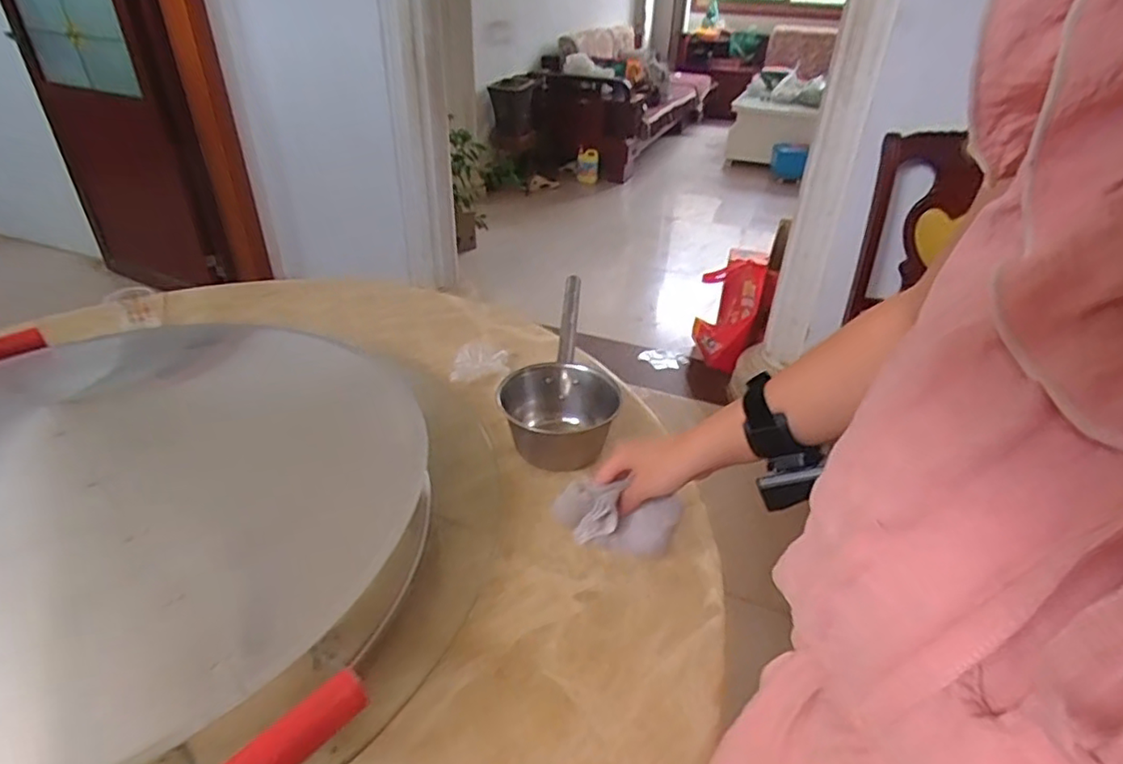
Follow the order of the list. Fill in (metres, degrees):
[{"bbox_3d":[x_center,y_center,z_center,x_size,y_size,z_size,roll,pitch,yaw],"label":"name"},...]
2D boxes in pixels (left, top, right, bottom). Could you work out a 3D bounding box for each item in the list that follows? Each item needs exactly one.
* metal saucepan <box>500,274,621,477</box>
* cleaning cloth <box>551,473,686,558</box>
[{"bbox_3d":[0.016,-0.018,0.902,0.141,0.093,0.363,8,35,9],"label":"metal saucepan"},{"bbox_3d":[0.054,0.133,0.604,0.118,0.052,0.036,14,34,-6],"label":"cleaning cloth"}]

